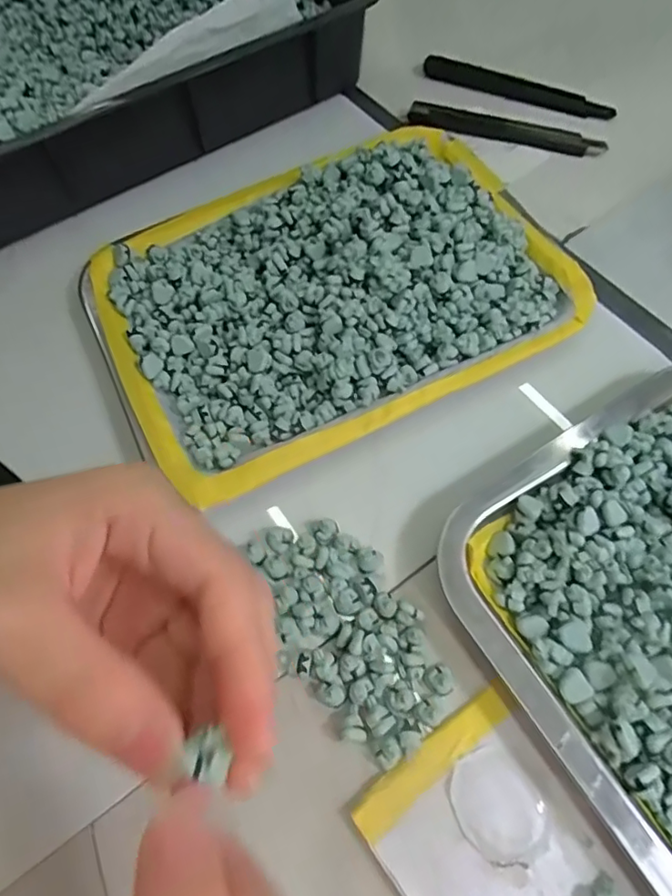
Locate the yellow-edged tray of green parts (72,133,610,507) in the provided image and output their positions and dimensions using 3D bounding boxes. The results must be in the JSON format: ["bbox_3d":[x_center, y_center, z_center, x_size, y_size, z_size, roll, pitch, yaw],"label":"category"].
[{"bbox_3d":[-0.006,-0.095,0.309,0.248,0.030,0.186,-25,67,-9],"label":"yellow-edged tray of green parts"}]

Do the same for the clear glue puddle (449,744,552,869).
[{"bbox_3d":[0.063,0.138,0.213,0.032,0.004,0.039,-27,67,-10],"label":"clear glue puddle"}]

